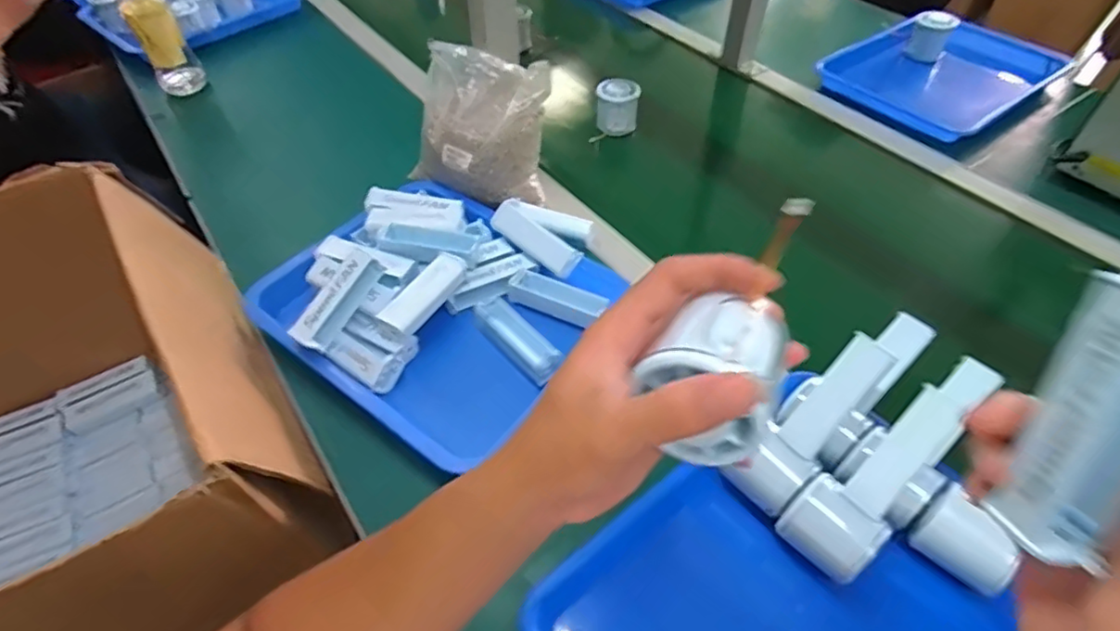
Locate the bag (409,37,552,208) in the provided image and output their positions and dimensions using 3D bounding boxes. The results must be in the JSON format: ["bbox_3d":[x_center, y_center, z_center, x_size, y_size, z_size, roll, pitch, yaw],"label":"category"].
[{"bbox_3d":[-0.095,-0.217,0.711,0.155,0.137,0.107,21,51,18],"label":"bag"}]

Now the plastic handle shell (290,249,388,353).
[{"bbox_3d":[-0.205,-0.014,0.575,0.027,0.031,0.099,29,75,23],"label":"plastic handle shell"}]

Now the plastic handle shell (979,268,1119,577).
[{"bbox_3d":[0.193,0.038,0.217,0.027,0.100,0.041,2,22,-27],"label":"plastic handle shell"}]

